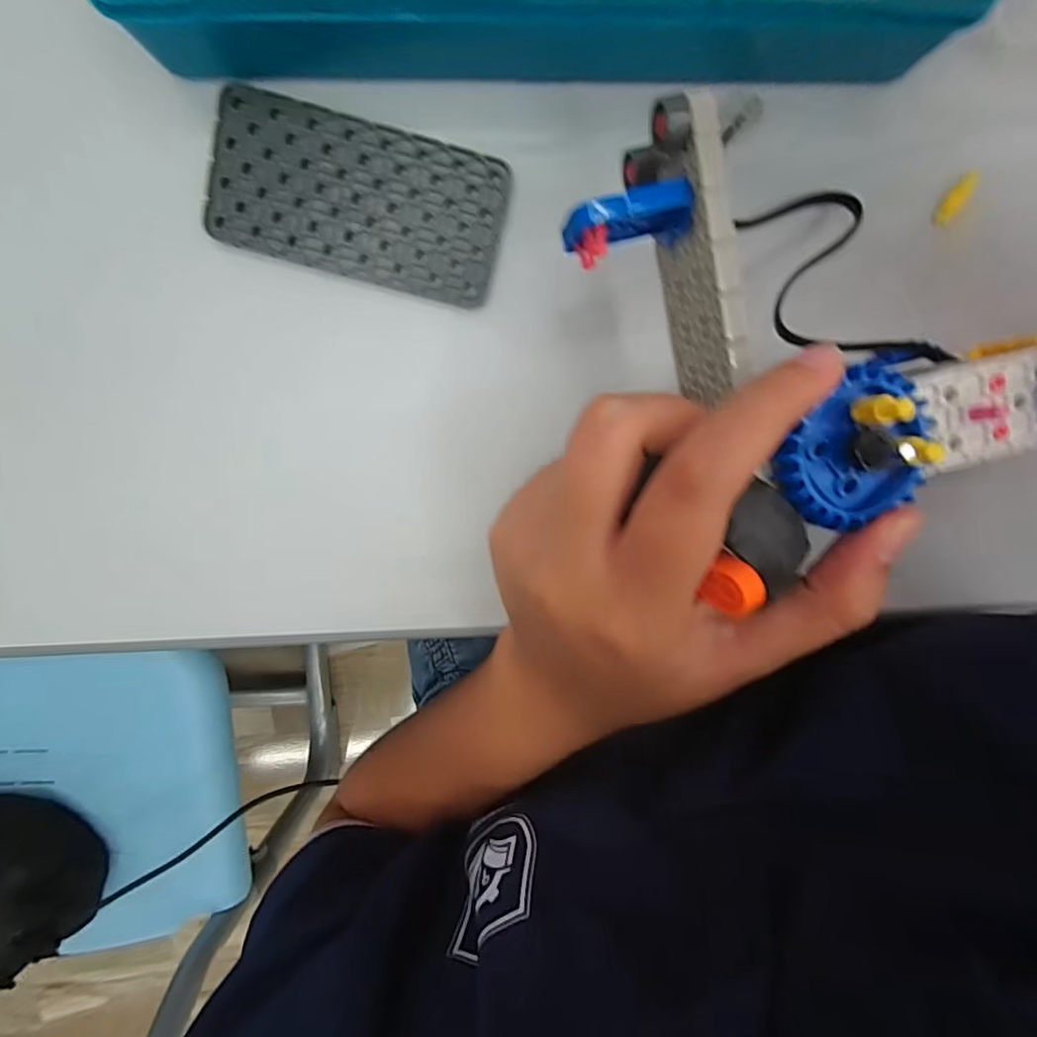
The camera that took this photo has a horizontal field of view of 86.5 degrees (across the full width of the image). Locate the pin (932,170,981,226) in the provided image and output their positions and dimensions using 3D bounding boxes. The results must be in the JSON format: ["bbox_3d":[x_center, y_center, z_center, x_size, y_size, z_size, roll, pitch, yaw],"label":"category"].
[{"bbox_3d":[0.159,-0.116,0.199,0.007,0.004,0.019,35,96,-7],"label":"pin"}]

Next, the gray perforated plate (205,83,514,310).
[{"bbox_3d":[-0.055,-0.111,0.193,0.098,0.007,0.049,13,99,-4],"label":"gray perforated plate"}]

